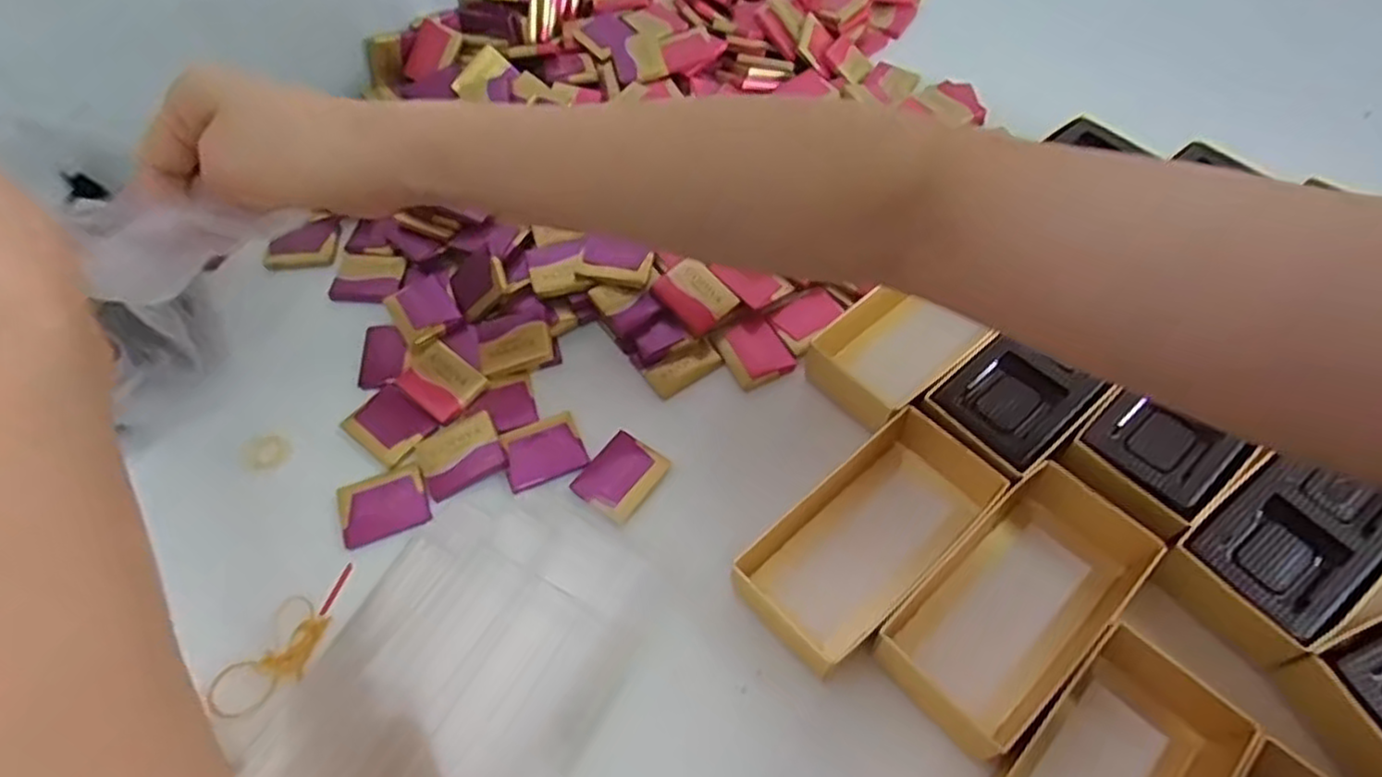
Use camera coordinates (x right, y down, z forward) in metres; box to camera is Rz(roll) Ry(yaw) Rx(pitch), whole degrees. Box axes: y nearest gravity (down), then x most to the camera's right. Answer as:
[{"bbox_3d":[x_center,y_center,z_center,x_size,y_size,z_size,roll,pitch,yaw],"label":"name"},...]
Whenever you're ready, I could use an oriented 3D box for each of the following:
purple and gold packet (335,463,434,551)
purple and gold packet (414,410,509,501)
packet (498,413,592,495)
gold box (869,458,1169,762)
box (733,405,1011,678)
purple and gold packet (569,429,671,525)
[{"bbox_3d":[-0.146,0.054,0.341,0.039,0.004,0.031,-19,59,-10],"label":"purple and gold packet"},{"bbox_3d":[-0.112,0.031,0.350,0.039,0.005,0.031,-25,60,-14],"label":"purple and gold packet"},{"bbox_3d":[-0.073,0.029,0.353,0.039,0.004,0.034,-23,60,-12],"label":"packet"},{"bbox_3d":[0.139,0.089,0.305,0.122,0.033,0.065,-38,65,-20],"label":"gold box"},{"bbox_3d":[0.079,0.062,0.320,0.121,0.034,0.058,-38,64,-20],"label":"box"},{"bbox_3d":[-0.034,0.041,0.348,0.033,0.006,0.040,30,63,19],"label":"purple and gold packet"}]

